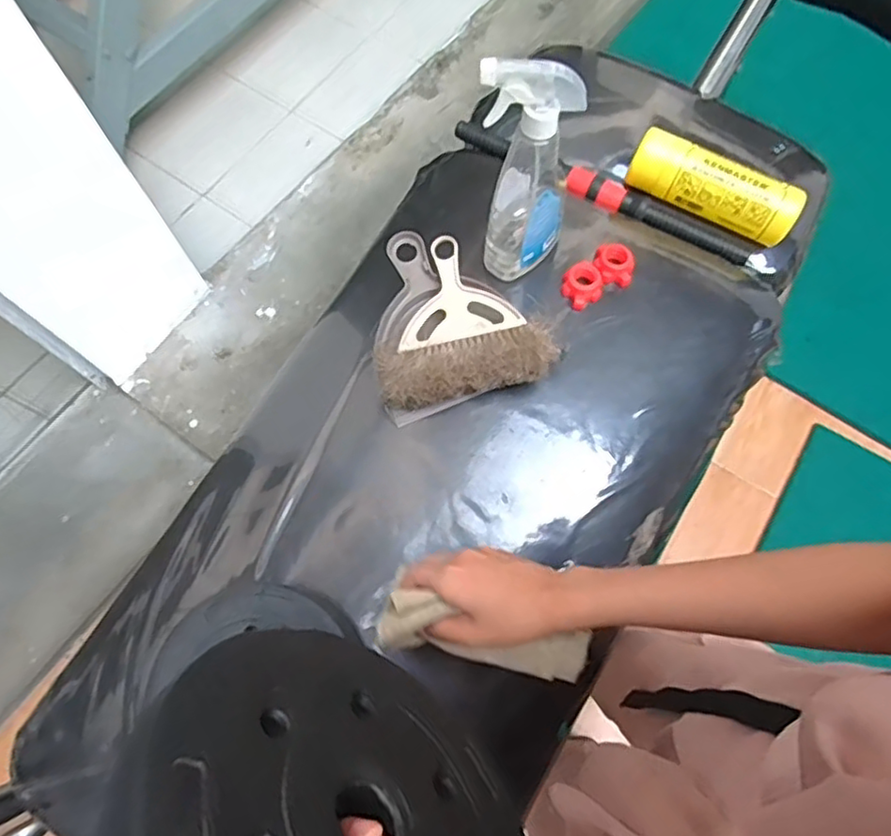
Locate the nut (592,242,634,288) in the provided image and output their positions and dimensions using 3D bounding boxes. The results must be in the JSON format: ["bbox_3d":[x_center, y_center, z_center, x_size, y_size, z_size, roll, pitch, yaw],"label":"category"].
[{"bbox_3d":[0.181,-0.166,0.690,0.042,0.023,0.045,-7,69,-3],"label":"nut"}]

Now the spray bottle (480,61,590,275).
[{"bbox_3d":[0.079,-0.226,0.604,0.090,0.216,0.070,-8,69,-3],"label":"spray bottle"}]

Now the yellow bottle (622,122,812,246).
[{"bbox_3d":[0.315,-0.272,0.744,0.197,0.055,0.060,30,71,11],"label":"yellow bottle"}]

